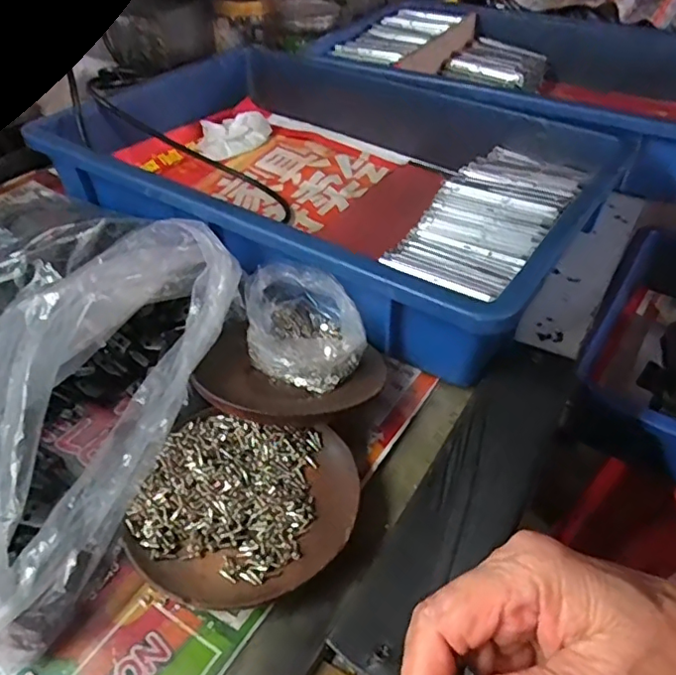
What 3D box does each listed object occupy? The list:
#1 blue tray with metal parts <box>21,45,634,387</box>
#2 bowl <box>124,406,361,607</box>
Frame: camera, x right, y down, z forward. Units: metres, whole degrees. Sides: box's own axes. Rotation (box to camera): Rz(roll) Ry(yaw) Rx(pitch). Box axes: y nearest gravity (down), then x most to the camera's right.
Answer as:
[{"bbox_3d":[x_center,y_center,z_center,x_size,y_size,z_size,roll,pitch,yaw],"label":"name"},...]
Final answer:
[{"bbox_3d":[-0.004,-0.152,0.503,0.422,0.075,0.322,25,48,23],"label":"blue tray with metal parts"},{"bbox_3d":[-0.045,0.085,0.287,0.104,0.019,0.099,1,43,-1],"label":"bowl"}]

